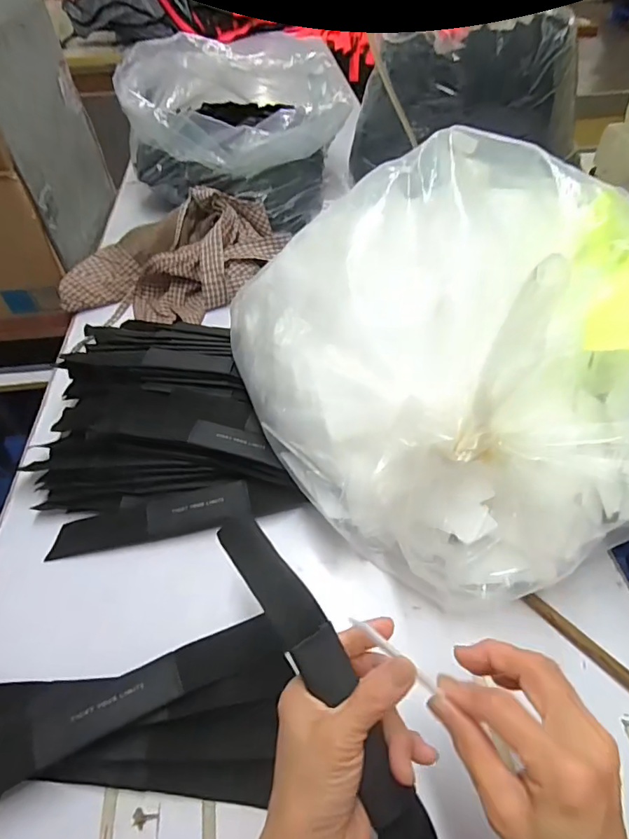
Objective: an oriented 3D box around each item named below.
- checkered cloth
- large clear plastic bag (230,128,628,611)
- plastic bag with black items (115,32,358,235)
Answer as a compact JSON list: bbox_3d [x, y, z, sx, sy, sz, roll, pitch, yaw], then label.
[{"bbox_3d":[-0.218,-0.243,0.747,0.345,0.100,0.182,-20,50,-15],"label":"checkered cloth"},{"bbox_3d":[0.099,-0.059,0.442,0.273,0.267,0.407,-23,51,-17],"label":"large clear plastic bag"},{"bbox_3d":[-0.145,-0.557,0.906,0.388,0.218,0.350,8,49,10],"label":"plastic bag with black items"}]

